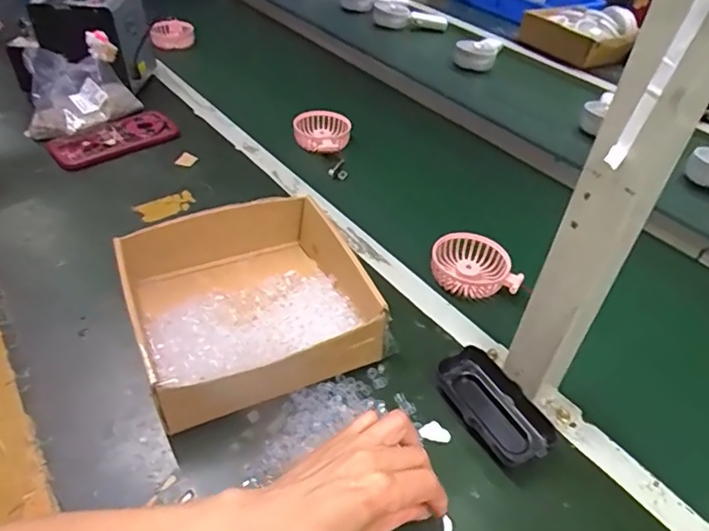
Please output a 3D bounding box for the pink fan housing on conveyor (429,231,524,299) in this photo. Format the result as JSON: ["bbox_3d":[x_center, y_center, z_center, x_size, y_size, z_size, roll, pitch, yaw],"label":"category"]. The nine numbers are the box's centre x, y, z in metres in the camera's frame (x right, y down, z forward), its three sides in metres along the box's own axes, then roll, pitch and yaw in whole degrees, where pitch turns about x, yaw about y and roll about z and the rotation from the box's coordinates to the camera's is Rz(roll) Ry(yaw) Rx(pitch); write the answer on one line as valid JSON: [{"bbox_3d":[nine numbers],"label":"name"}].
[{"bbox_3d":[0.138,0.001,0.638,0.090,0.028,0.093,-3,43,-5],"label":"pink fan housing on conveyor"}]

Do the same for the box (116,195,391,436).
[{"bbox_3d":[-0.097,0.030,0.516,0.202,0.066,0.200,-17,46,-19],"label":"box"}]

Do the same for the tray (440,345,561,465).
[{"bbox_3d":[0.117,0.124,0.464,0.056,0.029,0.107,-22,48,-24],"label":"tray"}]

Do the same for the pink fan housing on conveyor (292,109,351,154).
[{"bbox_3d":[-0.051,-0.212,0.858,0.087,0.037,0.093,-3,43,-5],"label":"pink fan housing on conveyor"}]

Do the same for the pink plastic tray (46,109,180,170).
[{"bbox_3d":[-0.346,-0.181,0.783,0.170,0.024,0.079,-25,49,-26],"label":"pink plastic tray"}]

